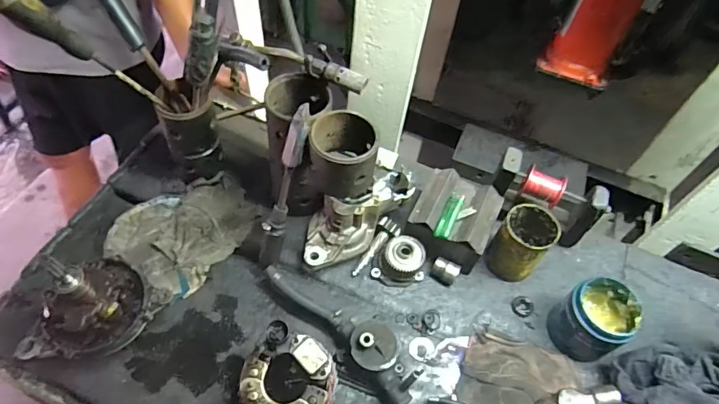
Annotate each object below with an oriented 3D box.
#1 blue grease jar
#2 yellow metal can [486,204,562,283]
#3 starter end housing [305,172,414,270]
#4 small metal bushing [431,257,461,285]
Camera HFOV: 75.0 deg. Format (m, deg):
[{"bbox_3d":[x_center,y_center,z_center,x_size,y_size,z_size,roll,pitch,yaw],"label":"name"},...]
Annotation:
[{"bbox_3d":[0.332,0.168,0.666,0.088,0.096,0.085,3,55,-4],"label":"blue grease jar"},{"bbox_3d":[0.243,0.067,0.713,0.072,0.117,0.079,3,55,-4],"label":"yellow metal can"},{"bbox_3d":[-0.007,0.017,0.720,0.202,0.075,0.097,-38,65,-5],"label":"starter end housing"},{"bbox_3d":[0.133,0.111,0.732,0.040,0.034,0.032,23,56,10],"label":"small metal bushing"}]

